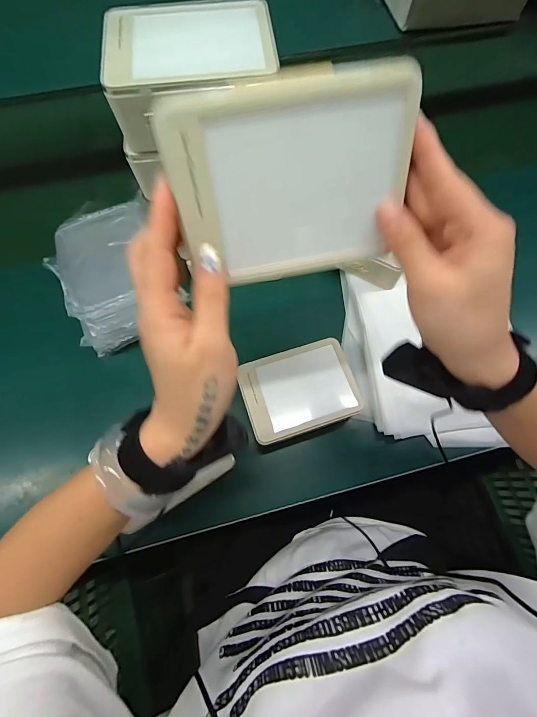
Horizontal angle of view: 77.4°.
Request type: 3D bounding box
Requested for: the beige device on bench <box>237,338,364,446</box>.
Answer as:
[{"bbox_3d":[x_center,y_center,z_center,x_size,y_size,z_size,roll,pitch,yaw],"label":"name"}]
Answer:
[{"bbox_3d":[0.039,0.038,0.422,0.138,0.016,0.105,-17,70,-6],"label":"beige device on bench"}]

